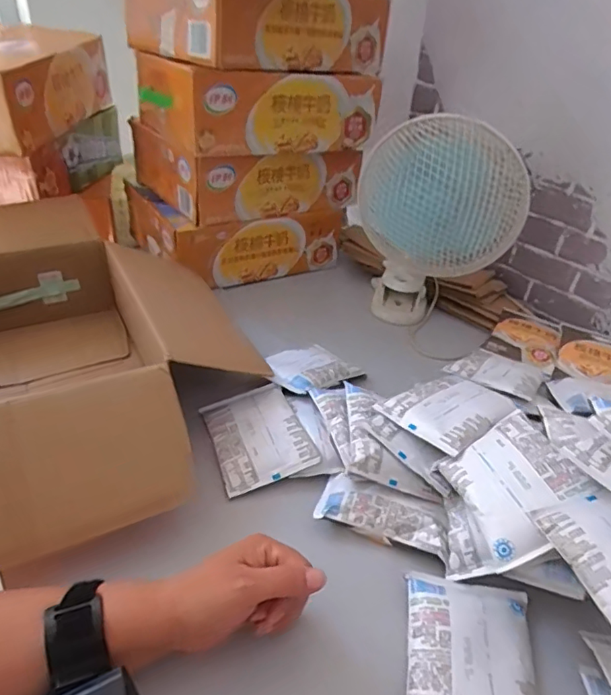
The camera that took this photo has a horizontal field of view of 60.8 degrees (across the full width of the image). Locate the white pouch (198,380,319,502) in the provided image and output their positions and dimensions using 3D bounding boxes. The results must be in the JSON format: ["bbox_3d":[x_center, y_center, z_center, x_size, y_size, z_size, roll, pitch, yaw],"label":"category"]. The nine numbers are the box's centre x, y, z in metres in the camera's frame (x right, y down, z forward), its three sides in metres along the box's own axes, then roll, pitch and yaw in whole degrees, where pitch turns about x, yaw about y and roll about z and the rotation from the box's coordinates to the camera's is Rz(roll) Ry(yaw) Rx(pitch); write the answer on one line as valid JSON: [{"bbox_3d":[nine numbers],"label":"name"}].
[{"bbox_3d":[-0.054,0.091,0.562,0.096,0.014,0.129,-21,44,-11],"label":"white pouch"}]

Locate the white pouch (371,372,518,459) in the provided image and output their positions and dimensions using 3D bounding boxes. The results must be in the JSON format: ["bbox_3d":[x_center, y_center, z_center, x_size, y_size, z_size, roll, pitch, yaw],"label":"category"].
[{"bbox_3d":[0.149,0.061,0.521,0.121,0.011,0.094,-18,35,-27],"label":"white pouch"}]

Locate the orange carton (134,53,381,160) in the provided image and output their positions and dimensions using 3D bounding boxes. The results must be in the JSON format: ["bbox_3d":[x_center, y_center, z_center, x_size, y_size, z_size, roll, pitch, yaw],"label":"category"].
[{"bbox_3d":[-0.074,-0.383,0.816,0.303,0.109,0.229,-20,41,-31],"label":"orange carton"}]

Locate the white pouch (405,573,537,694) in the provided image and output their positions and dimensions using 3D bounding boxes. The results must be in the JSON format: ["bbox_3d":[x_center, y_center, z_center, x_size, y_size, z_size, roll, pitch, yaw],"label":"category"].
[{"bbox_3d":[0.121,0.230,0.379,0.093,0.016,0.128,8,34,6],"label":"white pouch"}]

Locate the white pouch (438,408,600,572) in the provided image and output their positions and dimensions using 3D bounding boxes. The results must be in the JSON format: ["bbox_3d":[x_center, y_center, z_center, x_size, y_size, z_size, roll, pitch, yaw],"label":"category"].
[{"bbox_3d":[0.172,0.112,0.434,0.092,0.023,0.127,-25,35,2],"label":"white pouch"}]

